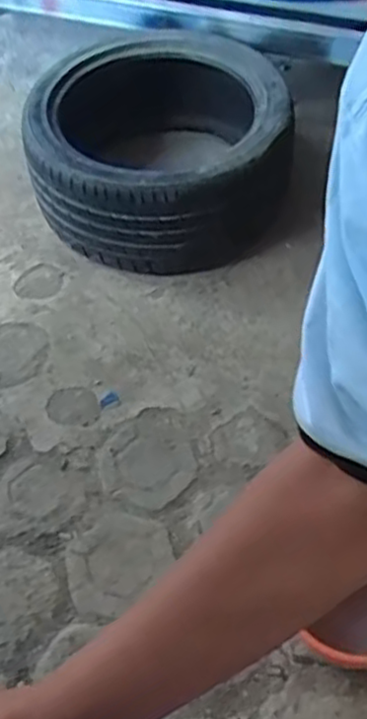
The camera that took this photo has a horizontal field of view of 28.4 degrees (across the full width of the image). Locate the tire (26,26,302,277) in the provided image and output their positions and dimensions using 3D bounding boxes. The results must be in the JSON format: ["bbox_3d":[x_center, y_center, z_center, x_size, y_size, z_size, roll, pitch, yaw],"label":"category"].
[{"bbox_3d":[-0.057,-0.500,1.720,0.573,0.254,0.618,-9,51,-3],"label":"tire"}]

